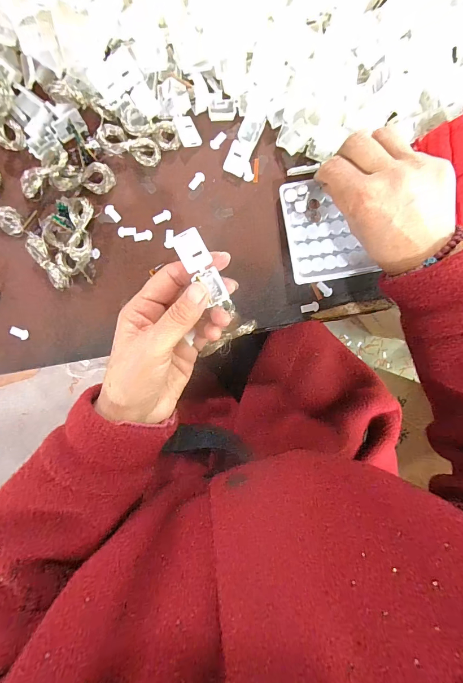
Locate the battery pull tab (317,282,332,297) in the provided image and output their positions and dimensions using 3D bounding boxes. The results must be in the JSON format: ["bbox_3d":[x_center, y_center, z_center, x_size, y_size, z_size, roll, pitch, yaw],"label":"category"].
[{"bbox_3d":[0.092,-0.052,0.315,0.017,0.004,0.009,43,94,-5],"label":"battery pull tab"}]

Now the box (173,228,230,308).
[{"bbox_3d":[-0.022,-0.053,0.232,0.019,0.013,0.054,-25,105,2],"label":"box"}]

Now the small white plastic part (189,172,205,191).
[{"bbox_3d":[-0.033,-0.155,0.308,0.009,0.004,0.019,36,95,-4],"label":"small white plastic part"}]

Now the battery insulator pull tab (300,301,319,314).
[{"bbox_3d":[0.078,-0.034,0.316,0.018,0.004,0.009,-12,95,0],"label":"battery insulator pull tab"}]

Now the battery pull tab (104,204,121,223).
[{"bbox_3d":[-0.115,-0.124,0.310,0.018,0.004,0.010,43,94,-5],"label":"battery pull tab"}]

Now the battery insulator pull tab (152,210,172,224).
[{"bbox_3d":[-0.068,-0.121,0.310,0.018,0.004,0.010,-17,96,1],"label":"battery insulator pull tab"}]

